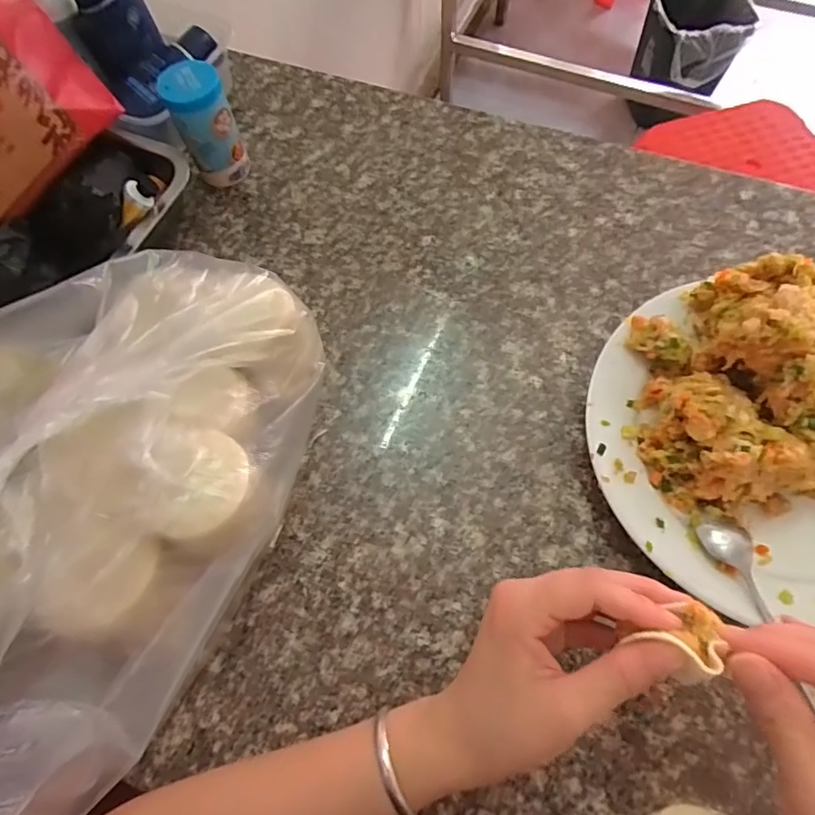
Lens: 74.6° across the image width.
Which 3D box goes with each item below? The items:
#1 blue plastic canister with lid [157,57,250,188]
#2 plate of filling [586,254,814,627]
[{"bbox_3d":[-0.171,-0.241,0.458,0.047,0.089,0.042,-19,67,-6],"label":"blue plastic canister with lid"},{"bbox_3d":[0.240,0.018,0.326,0.240,0.077,0.215,22,69,11],"label":"plate of filling"}]

